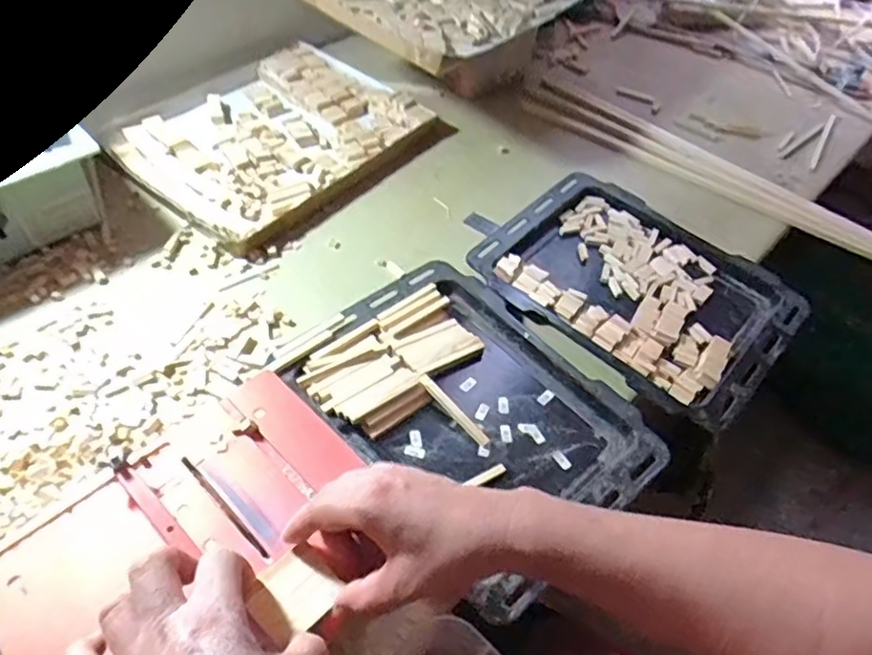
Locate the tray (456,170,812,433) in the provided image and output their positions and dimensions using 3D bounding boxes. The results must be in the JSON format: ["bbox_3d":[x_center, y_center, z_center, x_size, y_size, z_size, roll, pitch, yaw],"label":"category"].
[{"bbox_3d":[0.244,-0.052,0.771,0.361,0.038,0.261,37,57,23],"label":"tray"}]

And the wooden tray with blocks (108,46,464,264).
[{"bbox_3d":[-0.229,-0.288,0.917,0.322,0.029,0.413,35,56,21],"label":"wooden tray with blocks"}]

